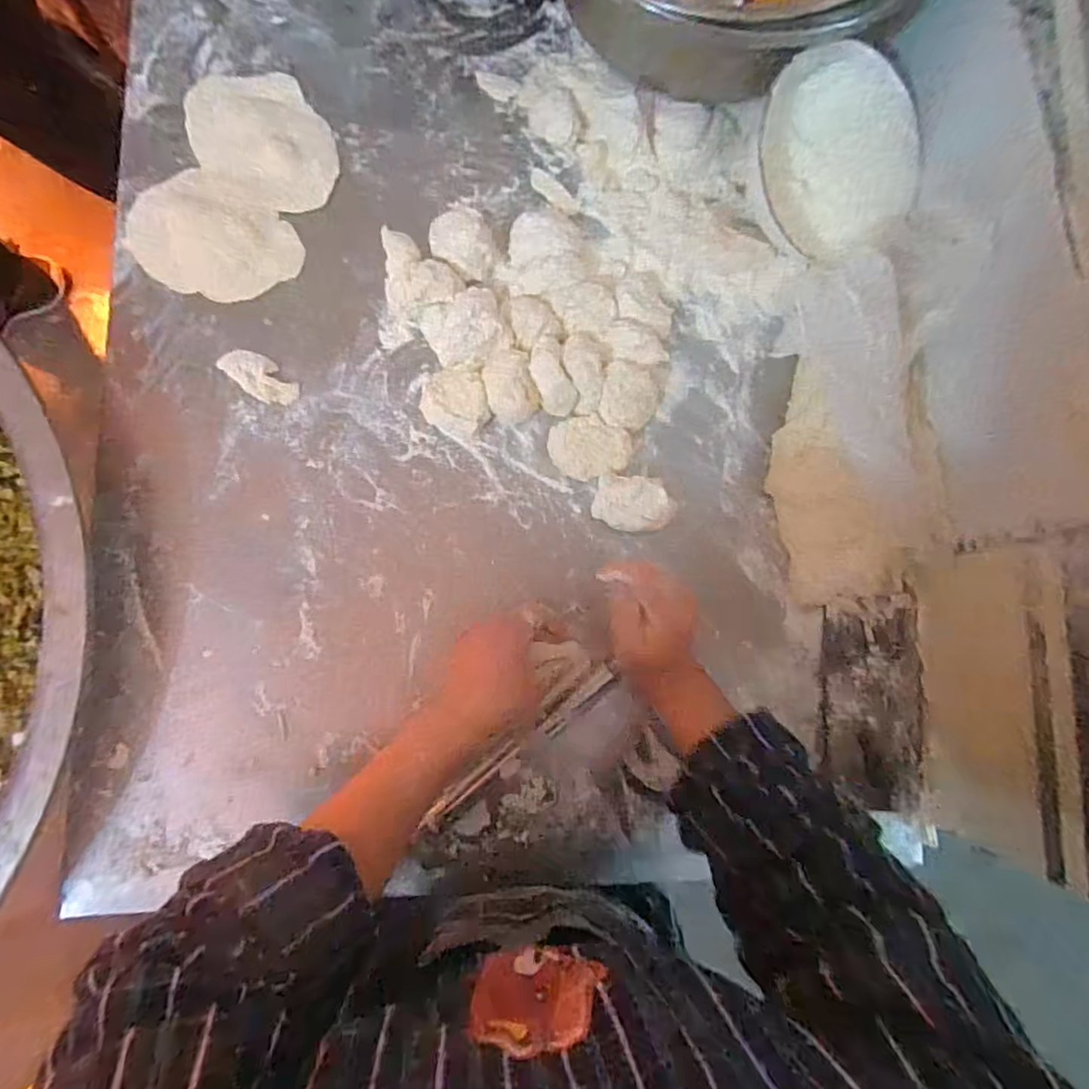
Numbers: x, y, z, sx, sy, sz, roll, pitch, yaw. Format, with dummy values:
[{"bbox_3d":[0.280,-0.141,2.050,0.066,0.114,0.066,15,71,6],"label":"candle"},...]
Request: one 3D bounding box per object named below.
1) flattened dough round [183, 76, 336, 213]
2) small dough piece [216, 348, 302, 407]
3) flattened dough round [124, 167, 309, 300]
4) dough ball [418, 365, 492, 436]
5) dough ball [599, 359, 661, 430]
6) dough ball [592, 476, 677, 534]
[{"bbox_3d":[-0.253,-0.362,0.531,0.115,0.009,0.138,-19,85,-7],"label":"flattened dough round"},{"bbox_3d":[-0.241,-0.142,0.498,0.066,0.008,0.032,39,81,1],"label":"small dough piece"},{"bbox_3d":[-0.289,-0.263,0.514,0.136,0.010,0.099,28,81,-1],"label":"flattened dough round"},{"bbox_3d":[-0.076,-0.121,0.507,0.056,0.026,0.057,1,83,-5],"label":"dough ball"},{"bbox_3d":[0.076,-0.129,0.522,0.055,0.029,0.058,1,83,-5],"label":"dough ball"},{"bbox_3d":[0.080,-0.034,0.517,0.071,0.024,0.046,0,83,-5],"label":"dough ball"}]

